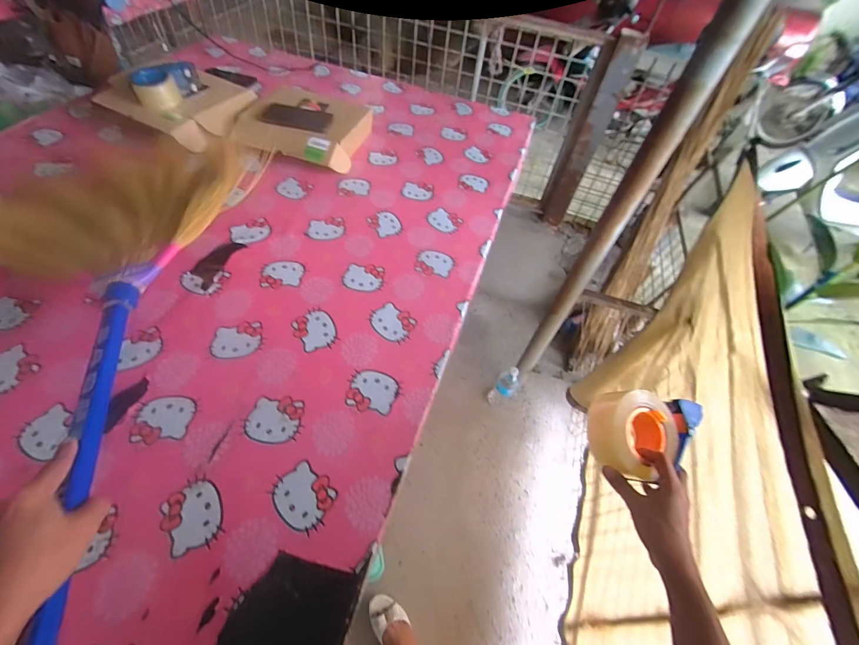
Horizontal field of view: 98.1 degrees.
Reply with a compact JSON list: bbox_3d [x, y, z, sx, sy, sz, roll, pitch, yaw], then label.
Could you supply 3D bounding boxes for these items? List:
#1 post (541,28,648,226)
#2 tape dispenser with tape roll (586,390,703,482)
[{"bbox_3d":[0.527,-0.625,1.289,0.120,0.609,0.089,22,55,9],"label":"post"},{"bbox_3d":[0.303,0.160,0.533,0.168,0.065,0.122,3,79,-19],"label":"tape dispenser with tape roll"}]

